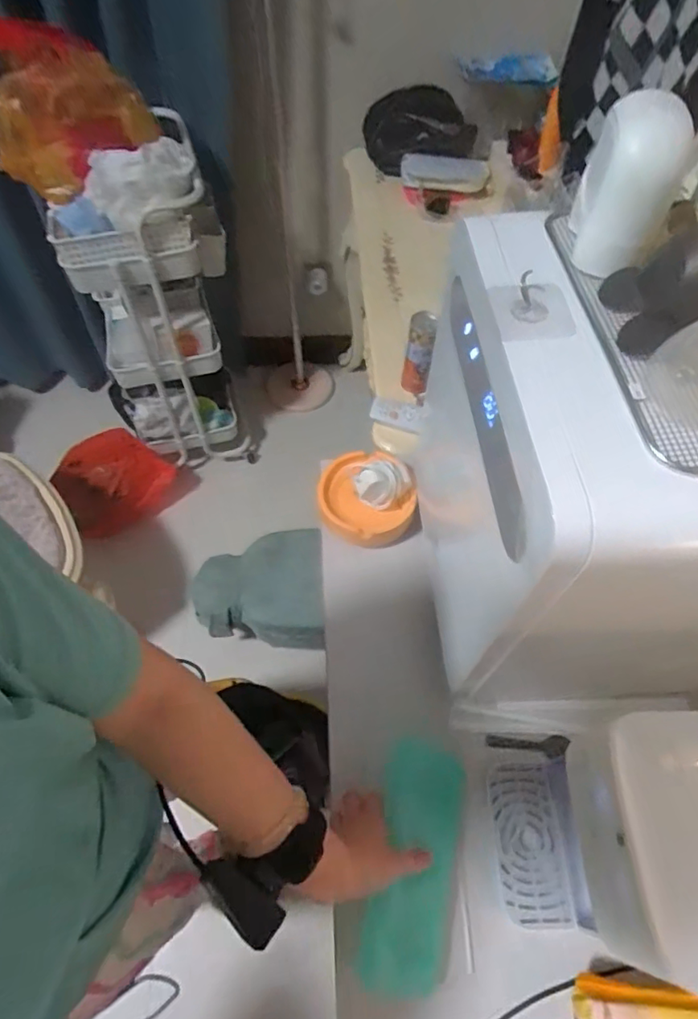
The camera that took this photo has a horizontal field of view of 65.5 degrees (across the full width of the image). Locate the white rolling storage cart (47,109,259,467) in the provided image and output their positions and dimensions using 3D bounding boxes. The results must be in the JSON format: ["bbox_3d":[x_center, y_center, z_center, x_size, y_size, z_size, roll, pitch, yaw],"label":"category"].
[{"bbox_3d":[-0.451,-0.441,1.302,0.322,0.802,0.257,-19,62,-12],"label":"white rolling storage cart"}]

